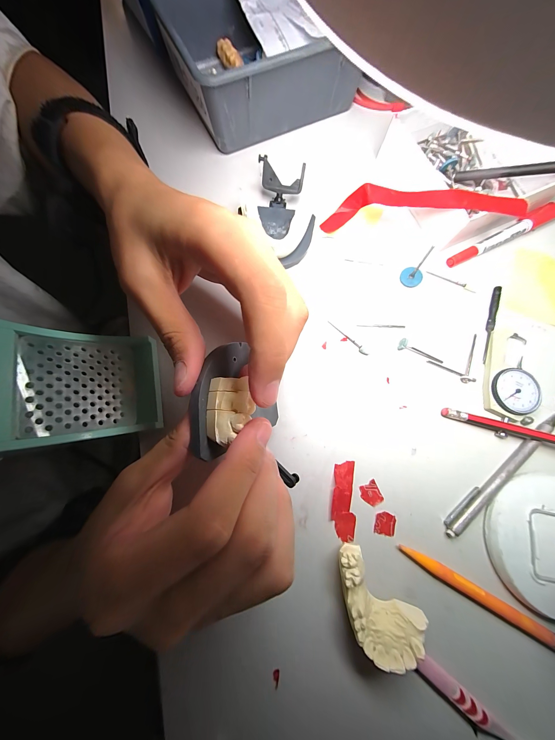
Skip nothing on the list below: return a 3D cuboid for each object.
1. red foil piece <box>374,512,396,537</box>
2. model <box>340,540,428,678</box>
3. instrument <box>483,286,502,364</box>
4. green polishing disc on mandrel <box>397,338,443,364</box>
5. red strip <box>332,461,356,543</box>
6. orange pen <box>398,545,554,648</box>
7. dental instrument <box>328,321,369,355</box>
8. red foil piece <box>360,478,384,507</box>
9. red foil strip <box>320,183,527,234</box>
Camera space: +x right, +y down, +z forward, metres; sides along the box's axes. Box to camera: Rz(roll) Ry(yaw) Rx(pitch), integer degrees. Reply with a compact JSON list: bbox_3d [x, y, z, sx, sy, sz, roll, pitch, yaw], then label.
[{"bbox_3d":[0.082,0.117,0.183,0.015,0.004,0.016,9,78,0],"label":"red foil piece"},{"bbox_3d":[0.058,0.151,0.162,0.038,0.030,0.065,-43,82,-9],"label":"model"},{"bbox_3d":[0.193,-0.042,0.217,0.007,0.004,0.075,18,78,2],"label":"instrument"},{"bbox_3d":[0.125,-0.014,0.209,0.041,0.008,0.008,26,79,4],"label":"green polishing disc on mandrel"},{"bbox_3d":[0.051,0.100,0.186,0.018,0.005,0.055,3,78,-1],"label":"red strip"},{"bbox_3d":[0.149,0.162,0.172,0.130,0.010,0.010,28,79,4],"label":"orange pen"},{"bbox_3d":[0.063,-0.029,0.214,0.004,0.004,0.045,-44,82,-9],"label":"dental instrument"},{"bbox_3d":[0.073,0.097,0.187,0.015,0.004,0.017,-25,80,-6],"label":"red foil piece"},{"bbox_3d":[0.121,-0.140,0.212,0.156,0.025,0.033,9,77,18],"label":"red foil strip"}]

